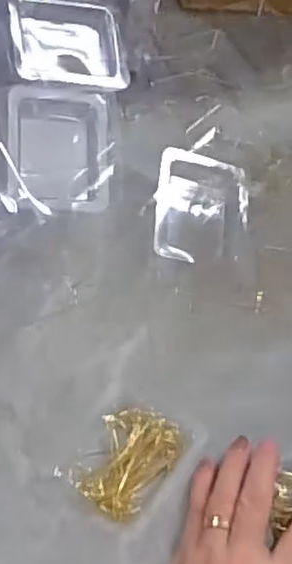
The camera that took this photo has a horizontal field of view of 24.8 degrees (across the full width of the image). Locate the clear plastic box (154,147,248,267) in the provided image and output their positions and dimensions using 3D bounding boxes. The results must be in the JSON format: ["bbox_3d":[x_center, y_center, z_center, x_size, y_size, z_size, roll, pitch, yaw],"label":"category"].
[{"bbox_3d":[0.043,-0.051,0.513,0.071,0.045,0.087,7,61,0],"label":"clear plastic box"}]

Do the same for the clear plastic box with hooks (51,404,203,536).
[{"bbox_3d":[-0.009,0.114,0.438,0.062,0.012,0.088,37,65,16],"label":"clear plastic box with hooks"}]

